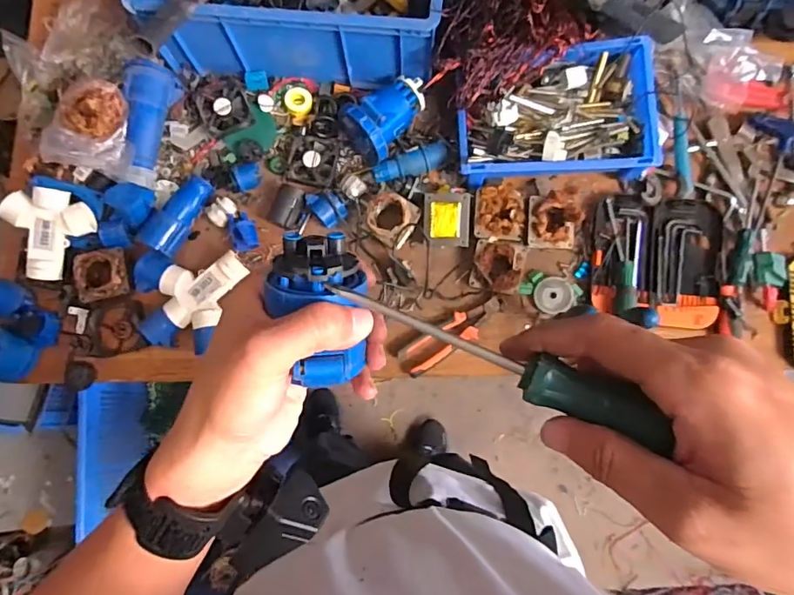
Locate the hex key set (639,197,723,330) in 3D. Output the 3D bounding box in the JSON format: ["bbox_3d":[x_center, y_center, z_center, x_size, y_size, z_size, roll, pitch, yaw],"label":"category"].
[{"bbox_3d":[0.477,-0.055,0.827,0.118,0.031,0.210,13,79,4],"label":"hex key set"}]

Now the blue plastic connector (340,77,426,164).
[{"bbox_3d":[-0.010,-0.309,0.855,0.139,0.116,0.101,-40,80,-6],"label":"blue plastic connector"}]

